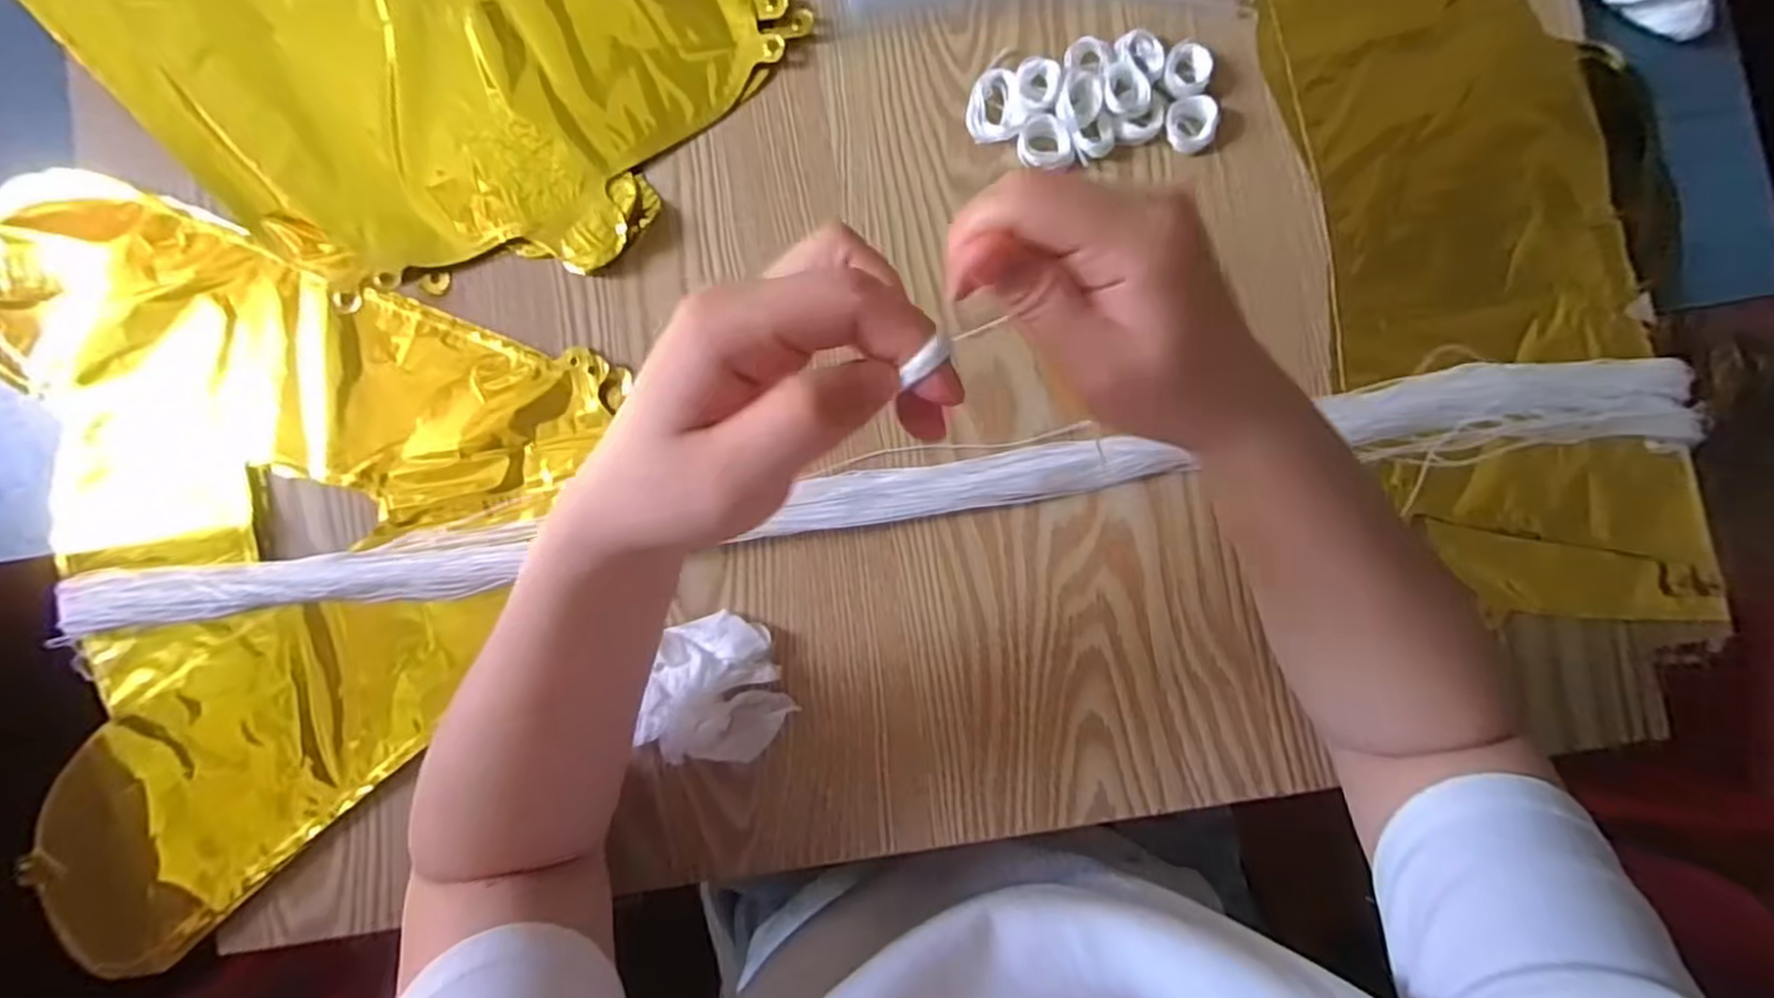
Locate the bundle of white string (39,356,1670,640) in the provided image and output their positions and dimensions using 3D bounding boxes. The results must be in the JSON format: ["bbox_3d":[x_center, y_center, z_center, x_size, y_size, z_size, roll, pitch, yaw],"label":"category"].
[{"bbox_3d":[-0.006,-0.002,0.384,0.815,0.020,0.045,-7,88,1],"label":"bundle of white string"}]

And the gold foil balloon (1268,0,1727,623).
[{"bbox_3d":[0.304,-0.143,0.384,0.163,0.017,0.406,-8,88,1],"label":"gold foil balloon"}]

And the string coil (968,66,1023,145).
[{"bbox_3d":[0.055,-0.204,0.399,0.027,0.009,0.038,-6,86,1],"label":"string coil"}]

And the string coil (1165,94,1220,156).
[{"bbox_3d":[0.157,-0.192,0.396,0.027,0.009,0.027,0,86,2],"label":"string coil"}]

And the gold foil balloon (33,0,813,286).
[{"bbox_3d":[-0.293,-0.253,0.403,0.439,0.013,0.234,21,87,3],"label":"gold foil balloon"}]

